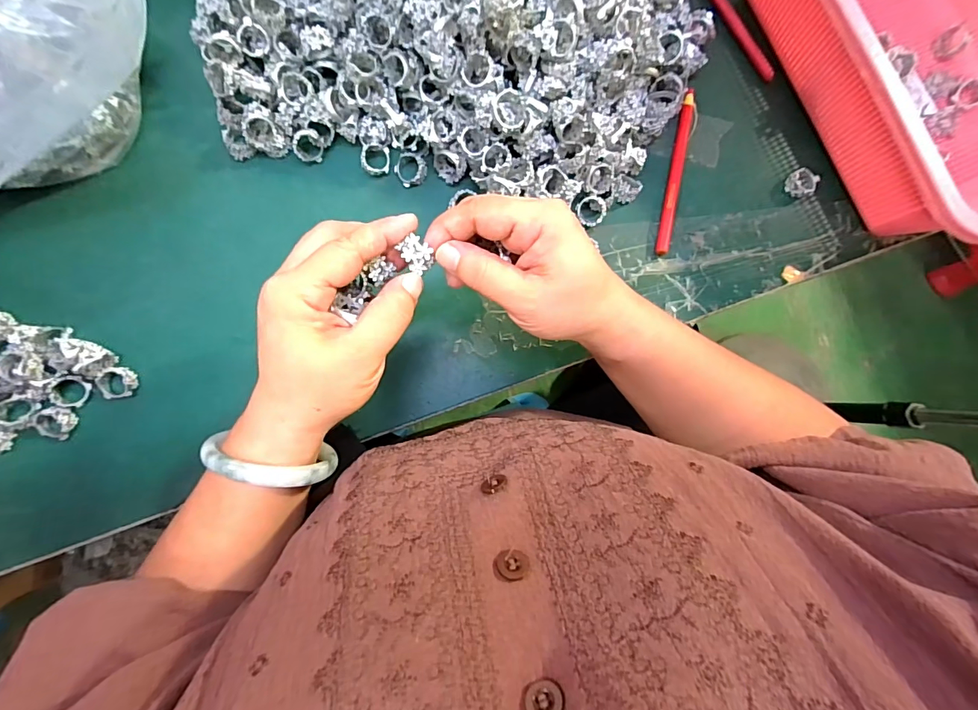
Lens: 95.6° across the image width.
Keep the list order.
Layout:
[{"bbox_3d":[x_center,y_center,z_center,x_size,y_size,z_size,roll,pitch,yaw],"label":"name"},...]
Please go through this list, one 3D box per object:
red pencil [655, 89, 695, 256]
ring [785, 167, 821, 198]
[{"bbox_3d":[0.151,-0.149,0.360,0.010,0.008,0.140,12,84,-3],"label":"red pencil"},{"bbox_3d":[0.258,-0.142,0.367,0.023,0.010,0.022,0,85,-5],"label":"ring"}]

